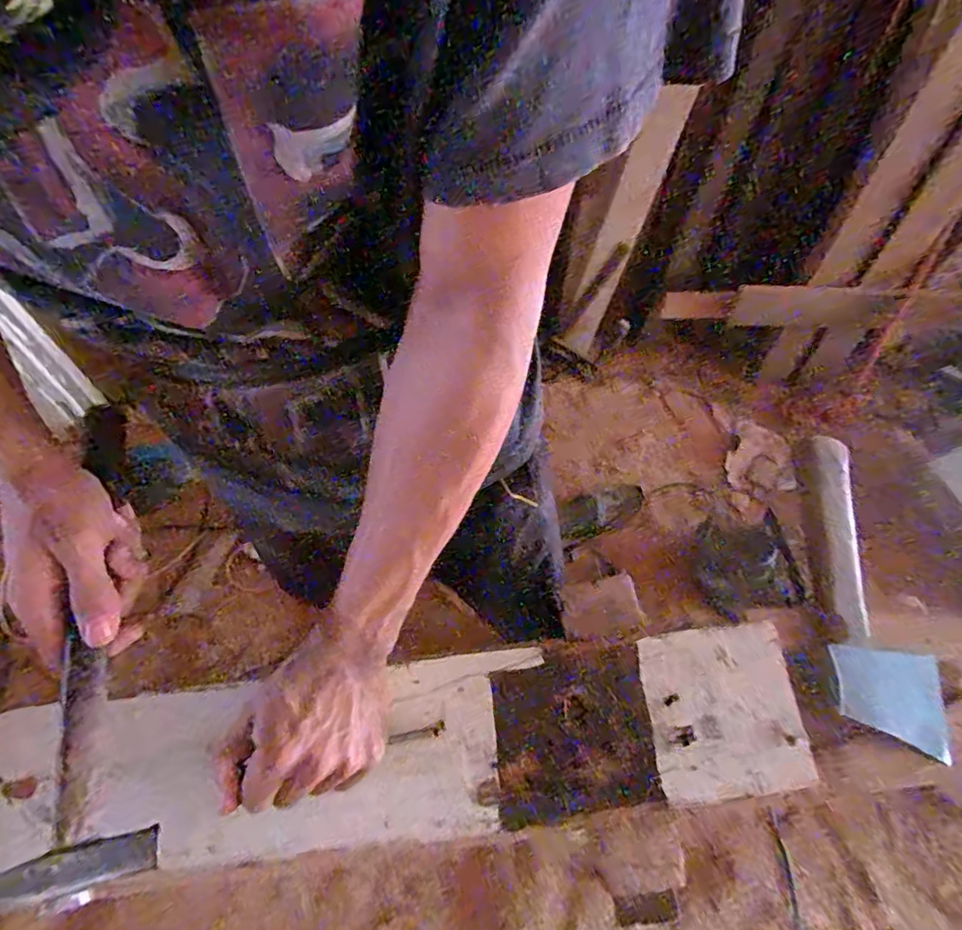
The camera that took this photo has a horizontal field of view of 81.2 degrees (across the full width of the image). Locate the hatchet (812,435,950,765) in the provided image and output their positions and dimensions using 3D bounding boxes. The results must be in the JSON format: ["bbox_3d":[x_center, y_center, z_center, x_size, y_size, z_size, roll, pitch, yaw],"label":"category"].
[{"bbox_3d":[0.324,0.100,0.487,0.100,0.029,0.260,10,66,-13],"label":"hatchet"}]

